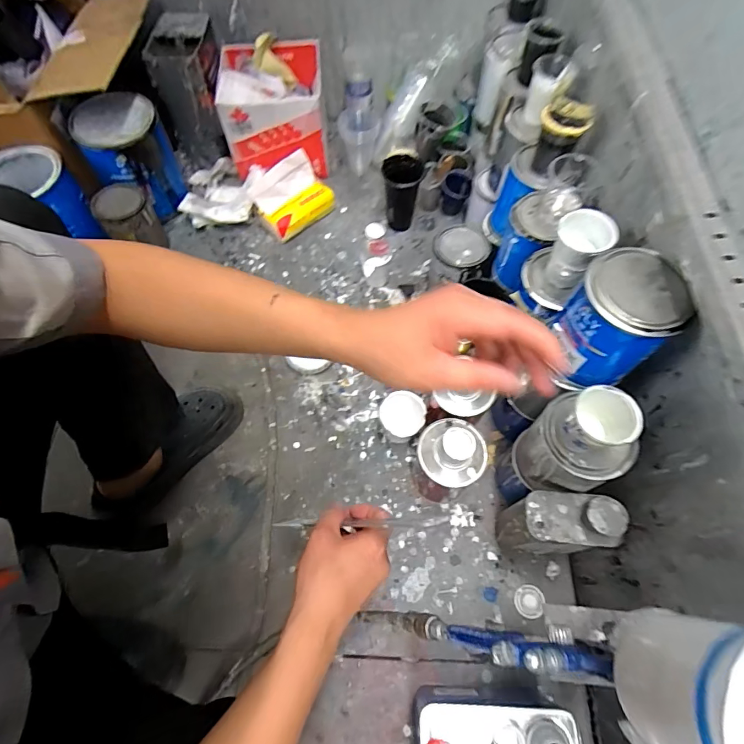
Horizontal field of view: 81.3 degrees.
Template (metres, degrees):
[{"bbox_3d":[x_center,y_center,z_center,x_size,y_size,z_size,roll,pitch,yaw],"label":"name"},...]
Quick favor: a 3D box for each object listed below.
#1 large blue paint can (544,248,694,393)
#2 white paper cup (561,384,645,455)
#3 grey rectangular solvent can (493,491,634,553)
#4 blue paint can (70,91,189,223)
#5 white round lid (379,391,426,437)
[{"bbox_3d":[0.256,-0.048,0.478,0.112,0.125,0.103,0,66,0],"label":"large blue paint can"},{"bbox_3d":[0.241,0.056,0.469,0.058,0.071,0.060,0,66,0],"label":"white paper cup"},{"bbox_3d":[0.247,0.217,0.607,0.113,0.211,0.077,1,66,0],"label":"grey rectangular solvent can"},{"bbox_3d":[-0.523,-0.470,0.949,0.169,0.169,0.194,-26,68,-12],"label":"blue paint can"},{"bbox_3d":[0.050,0.070,0.717,0.073,0.013,0.076,0,66,0],"label":"white round lid"}]

